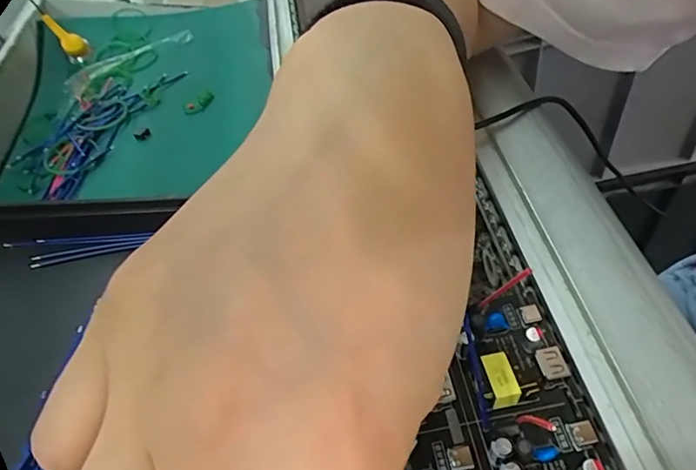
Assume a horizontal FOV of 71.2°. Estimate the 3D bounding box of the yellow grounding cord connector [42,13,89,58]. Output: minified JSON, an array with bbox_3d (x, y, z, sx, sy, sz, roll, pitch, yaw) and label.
[{"bbox_3d":[-0.225,-0.158,0.384,0.014,0.040,0.018,-15,35,51],"label":"yellow grounding cord connector"}]

